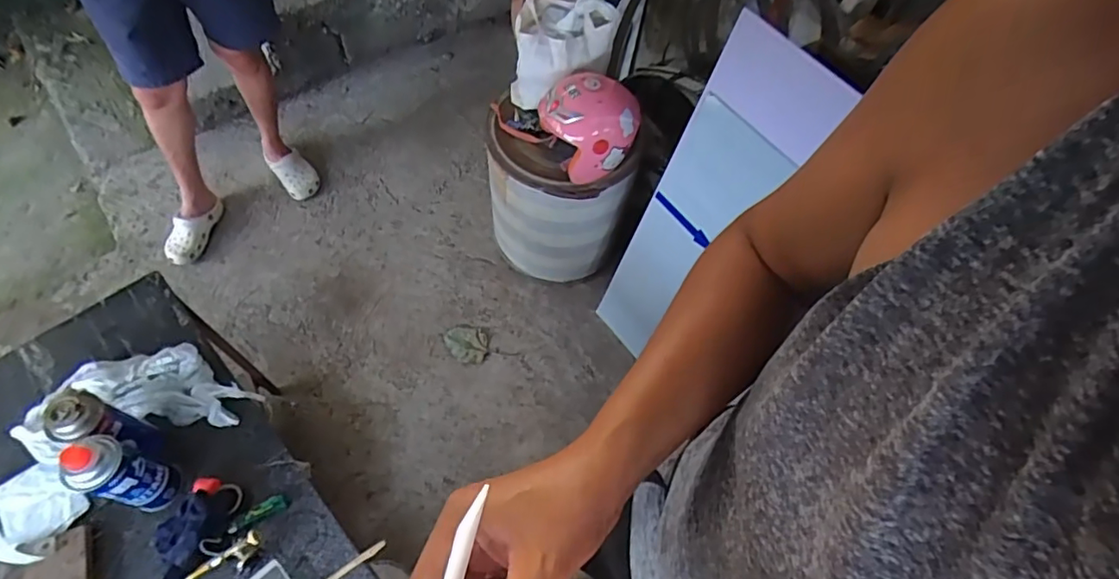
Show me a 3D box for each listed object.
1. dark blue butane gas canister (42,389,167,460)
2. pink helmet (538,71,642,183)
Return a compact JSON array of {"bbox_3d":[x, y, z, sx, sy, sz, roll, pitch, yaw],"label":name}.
[{"bbox_3d":[-0.605,0.195,0.765,0.066,0.165,0.074,0,60,-7],"label":"dark blue butane gas canister"},{"bbox_3d":[0.069,-0.390,1.281,0.191,0.168,0.207,-37,70,-24],"label":"pink helmet"}]

